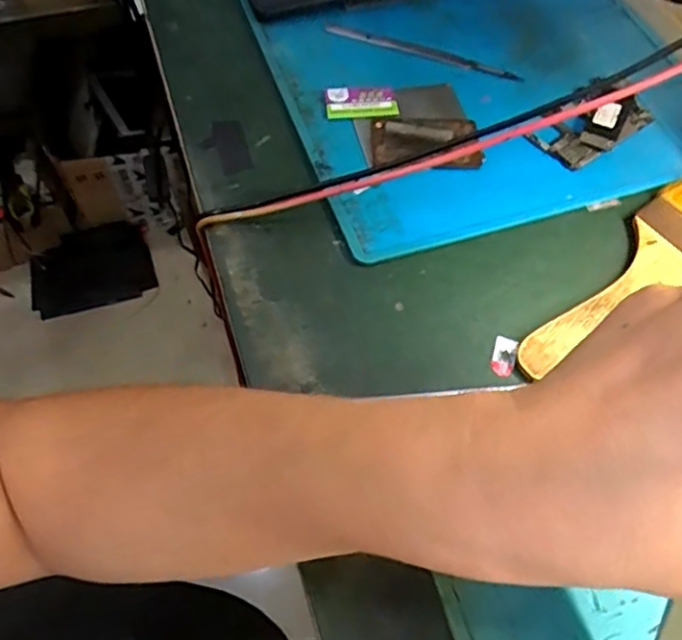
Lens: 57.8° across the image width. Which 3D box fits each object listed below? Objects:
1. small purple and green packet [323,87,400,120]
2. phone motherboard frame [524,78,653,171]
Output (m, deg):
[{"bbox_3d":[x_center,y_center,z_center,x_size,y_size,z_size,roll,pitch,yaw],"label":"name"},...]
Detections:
[{"bbox_3d":[0.012,-0.128,0.361,0.041,0.006,0.023,-3,59,-2],"label":"small purple and green packet"},{"bbox_3d":[0.144,-0.114,0.355,0.074,0.012,0.039,-34,65,-19],"label":"phone motherboard frame"}]

